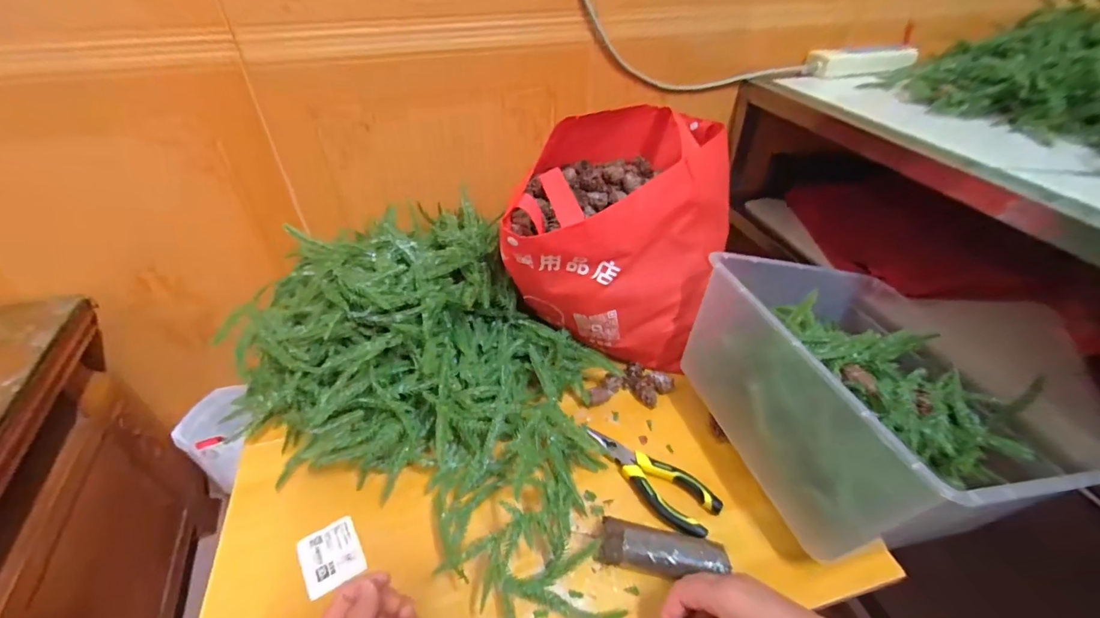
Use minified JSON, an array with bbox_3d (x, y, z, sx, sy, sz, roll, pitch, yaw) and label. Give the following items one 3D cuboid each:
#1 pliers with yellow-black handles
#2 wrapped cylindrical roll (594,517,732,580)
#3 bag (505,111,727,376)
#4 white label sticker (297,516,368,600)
[{"bbox_3d":[0.100,0.166,0.474,0.055,0.012,0.144,-32,50,-32],"label":"pliers with yellow-black handles"},{"bbox_3d":[0.099,0.214,0.411,0.108,0.023,0.037,9,42,11],"label":"wrapped cylindrical roll"},{"bbox_3d":[0.102,-0.110,0.619,0.235,0.216,0.356,7,41,8],"label":"bag"},{"bbox_3d":[-0.198,0.223,0.424,0.049,0.004,0.058,-22,45,-28],"label":"white label sticker"}]

